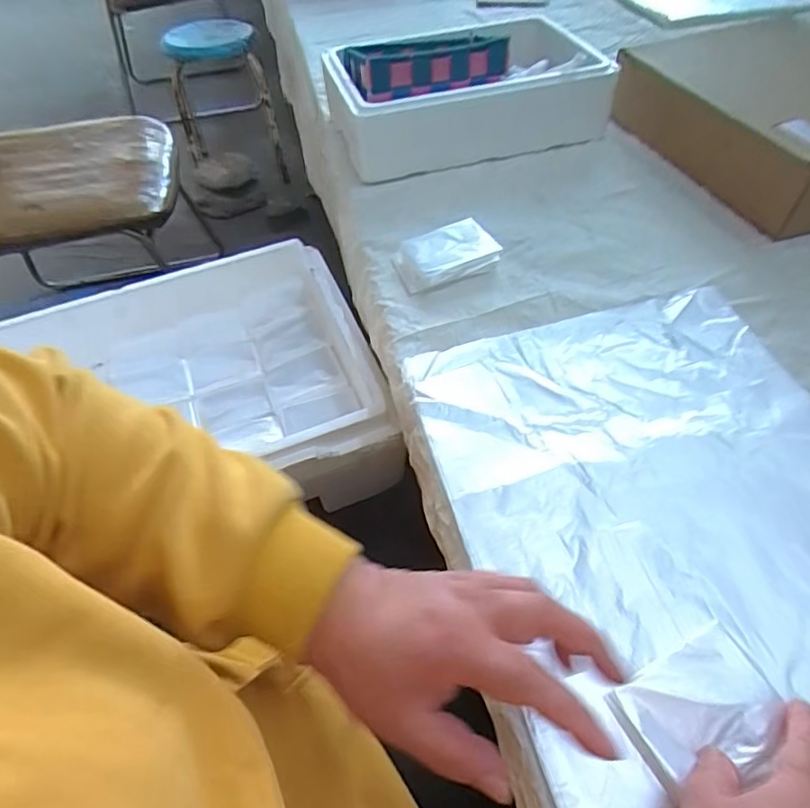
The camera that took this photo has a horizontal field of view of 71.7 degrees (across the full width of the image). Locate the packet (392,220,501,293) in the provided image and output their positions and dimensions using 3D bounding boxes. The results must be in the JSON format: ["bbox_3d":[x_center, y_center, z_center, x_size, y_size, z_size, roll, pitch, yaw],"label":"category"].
[{"bbox_3d":[0.040,-0.150,0.563,0.095,0.023,0.064,-16,53,-9],"label":"packet"}]

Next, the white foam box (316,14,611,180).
[{"bbox_3d":[0.073,-0.371,0.674,0.300,0.098,0.157,-13,52,-7],"label":"white foam box"}]

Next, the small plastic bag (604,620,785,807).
[{"bbox_3d":[0.165,0.168,0.311,0.087,0.008,0.059,-23,54,-14],"label":"small plastic bag"}]

